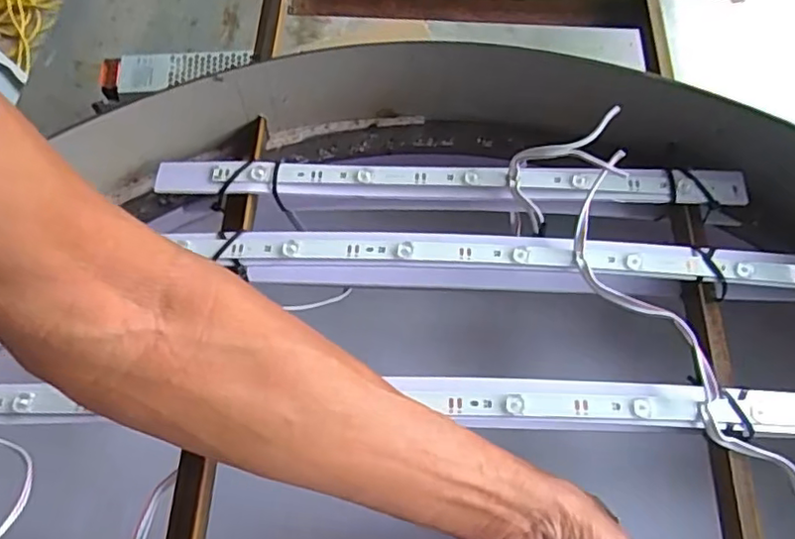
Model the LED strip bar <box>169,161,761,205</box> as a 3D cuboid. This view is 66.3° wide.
[{"bbox_3d":[0.039,-0.067,0.434,0.416,0.014,0.030,2,65,2],"label":"LED strip bar"}]

